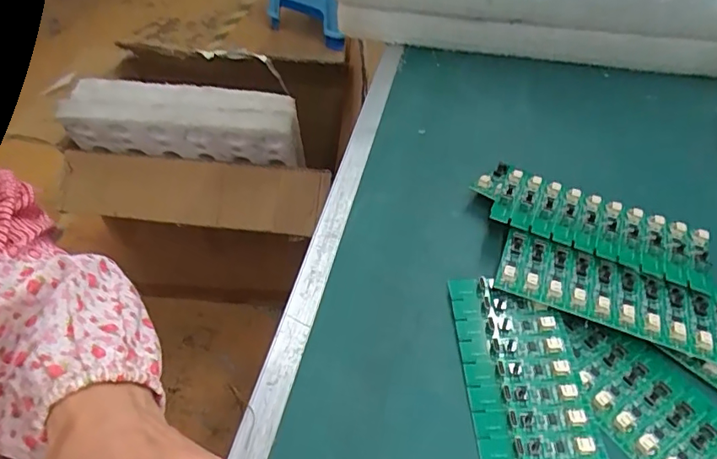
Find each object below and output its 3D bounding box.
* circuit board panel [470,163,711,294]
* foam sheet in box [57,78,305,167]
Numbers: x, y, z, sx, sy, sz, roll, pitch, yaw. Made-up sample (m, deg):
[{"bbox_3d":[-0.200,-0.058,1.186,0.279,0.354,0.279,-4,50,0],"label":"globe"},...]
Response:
[{"bbox_3d":[0.155,-0.007,0.352,0.153,0.012,0.062,22,51,20],"label":"circuit board panel"},{"bbox_3d":[-0.291,-0.178,0.885,0.368,0.103,0.105,6,47,4],"label":"foam sheet in box"}]

